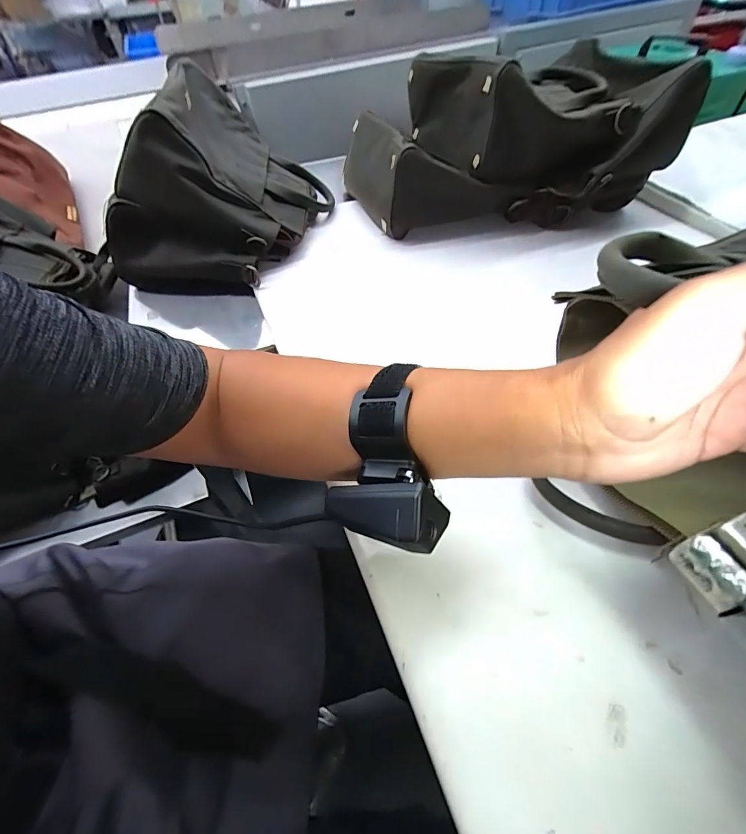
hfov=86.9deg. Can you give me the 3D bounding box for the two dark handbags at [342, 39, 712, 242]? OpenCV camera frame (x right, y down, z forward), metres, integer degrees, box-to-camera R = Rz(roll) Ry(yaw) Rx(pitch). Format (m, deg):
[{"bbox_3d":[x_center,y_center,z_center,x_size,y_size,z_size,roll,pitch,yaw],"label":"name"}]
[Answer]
[{"bbox_3d":[0.183,-0.390,0.553,0.418,0.157,0.252,-8,52,-2],"label":"two dark handbags"}]

